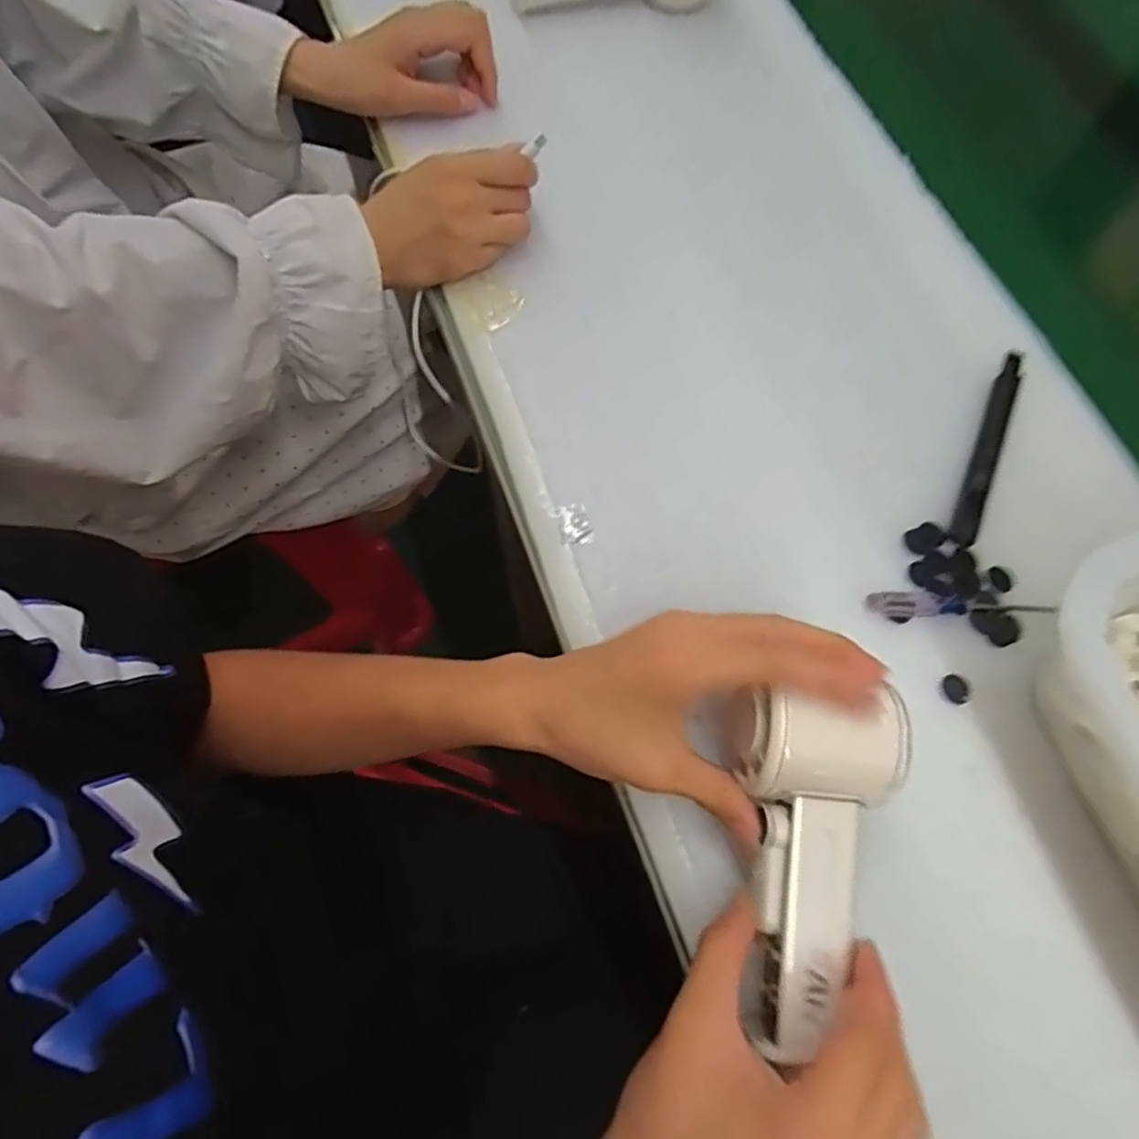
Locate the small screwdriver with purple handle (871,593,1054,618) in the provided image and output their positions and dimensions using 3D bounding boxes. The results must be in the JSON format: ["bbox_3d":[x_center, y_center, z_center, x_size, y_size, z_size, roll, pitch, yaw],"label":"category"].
[{"bbox_3d":[0.207,0.018,0.362,0.102,0.010,0.013,-2,71,-1],"label":"small screwdriver with purple handle"}]

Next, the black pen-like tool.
[{"bbox_3d":[0.242,-0.073,0.396,0.014,0.005,0.135,25,73,8],"label":"black pen-like tool"}]

